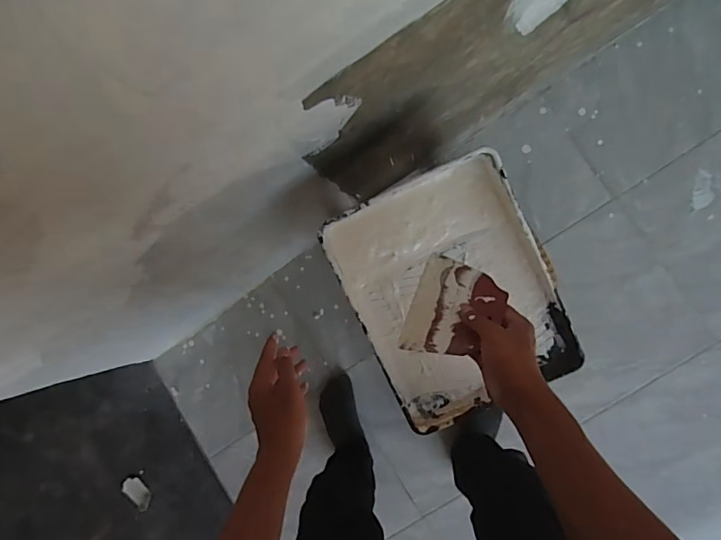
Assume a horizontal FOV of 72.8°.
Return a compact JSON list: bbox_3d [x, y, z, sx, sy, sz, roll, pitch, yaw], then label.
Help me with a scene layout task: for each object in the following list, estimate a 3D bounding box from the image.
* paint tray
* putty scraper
[{"bbox_3d":[0.136,0.037,0.728,0.281,0.079,0.352,-25,86,6],"label":"paint tray"},{"bbox_3d":[0.110,0.046,0.568,0.098,0.010,0.117,16,73,26],"label":"putty scraper"}]

